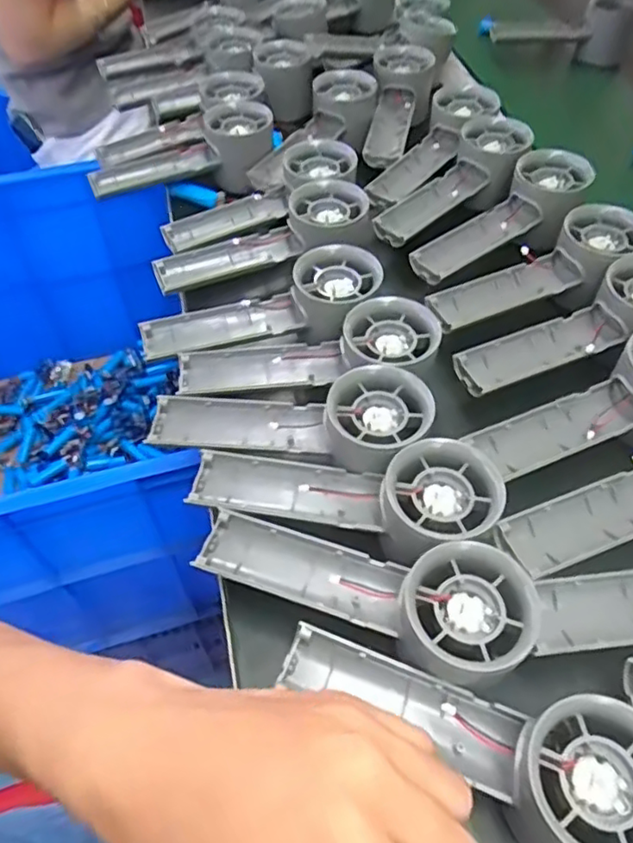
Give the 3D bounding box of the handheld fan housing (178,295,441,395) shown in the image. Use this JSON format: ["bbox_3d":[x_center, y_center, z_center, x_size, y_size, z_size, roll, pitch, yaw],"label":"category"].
[{"bbox_3d":[-0.005,-0.036,0.377,0.157,0.030,0.051,-12,53,8],"label":"handheld fan housing"}]

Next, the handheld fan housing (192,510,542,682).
[{"bbox_3d":[0.021,0.077,0.294,0.156,0.028,0.054,9,52,23],"label":"handheld fan housing"}]

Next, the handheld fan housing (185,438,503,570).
[{"bbox_3d":[0.012,0.038,0.320,0.155,0.027,0.055,1,52,17],"label":"handheld fan housing"}]

